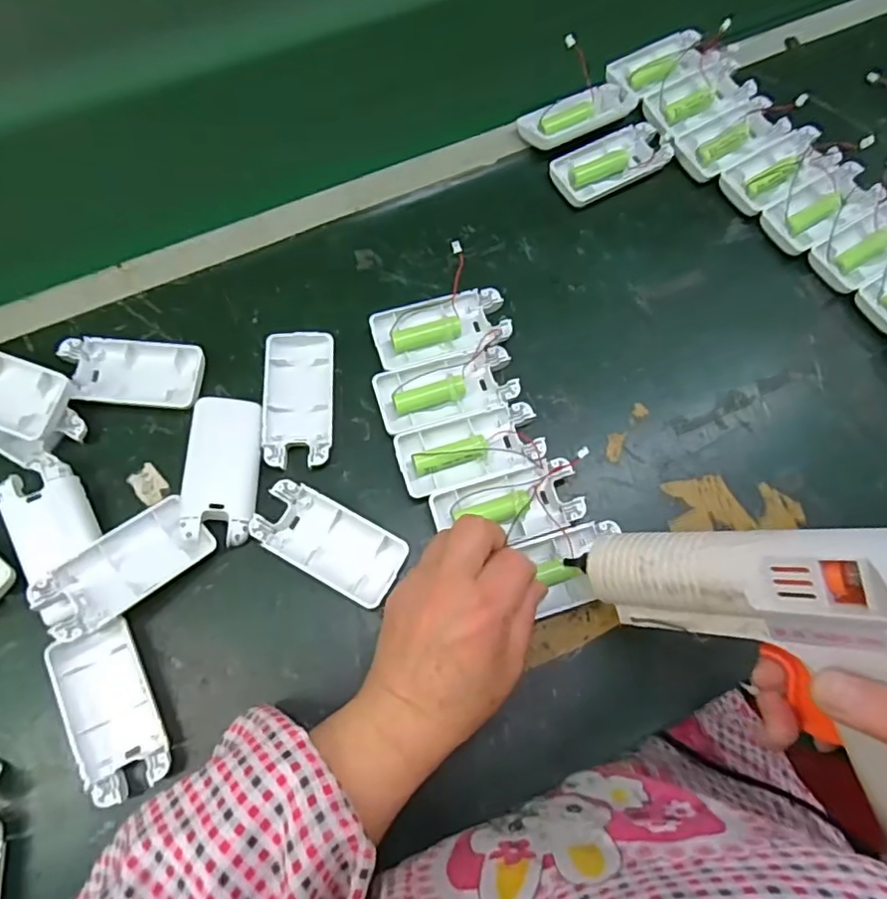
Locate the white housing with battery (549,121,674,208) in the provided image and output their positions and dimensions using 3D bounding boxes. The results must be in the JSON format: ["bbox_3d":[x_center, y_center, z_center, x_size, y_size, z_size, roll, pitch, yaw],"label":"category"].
[{"bbox_3d":[0.133,-0.228,0.480,0.098,0.013,0.048,-29,75,-12],"label":"white housing with battery"}]

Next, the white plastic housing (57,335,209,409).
[{"bbox_3d":[-0.209,-0.051,0.408,0.092,0.013,0.046,5,71,-1],"label":"white plastic housing"}]

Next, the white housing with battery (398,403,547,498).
[{"bbox_3d":[0.018,0.001,0.397,0.093,0.013,0.046,-13,72,-7],"label":"white housing with battery"}]

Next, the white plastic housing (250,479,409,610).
[{"bbox_3d":[-0.070,0.058,0.376,0.093,0.012,0.045,28,72,7],"label":"white plastic housing"}]

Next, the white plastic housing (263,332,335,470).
[{"bbox_3d":[-0.097,-0.033,0.408,0.045,0.014,0.094,-3,71,-3],"label":"white plastic housing"}]

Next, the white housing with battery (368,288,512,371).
[{"bbox_3d":[-0.001,-0.084,0.427,0.093,0.021,0.048,-16,73,-8],"label":"white housing with battery"}]

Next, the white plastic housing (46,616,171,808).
[{"bbox_3d":[-0.187,0.147,0.341,0.043,0.014,0.090,-23,74,-10],"label":"white plastic housing"}]

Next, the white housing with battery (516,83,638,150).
[{"bbox_3d":[0.112,-0.272,0.486,0.098,0.015,0.044,-28,75,-11],"label":"white housing with battery"}]

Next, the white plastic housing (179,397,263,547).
[{"bbox_3d":[-0.141,0.012,0.383,0.043,0.017,0.093,1,71,-2],"label":"white plastic housing"}]

